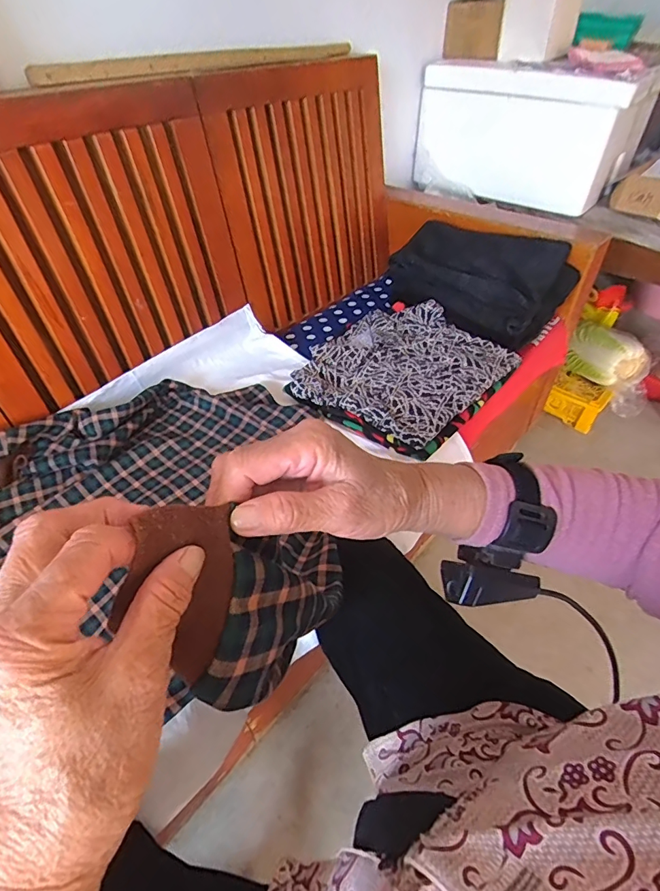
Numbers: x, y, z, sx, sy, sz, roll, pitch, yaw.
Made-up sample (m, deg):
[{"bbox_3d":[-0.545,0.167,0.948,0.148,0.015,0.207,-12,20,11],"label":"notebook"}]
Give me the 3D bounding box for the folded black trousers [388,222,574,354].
[{"bbox_3d":[0.327,-0.368,0.974,0.335,0.126,0.219,34,51,28],"label":"folded black trousers"}]

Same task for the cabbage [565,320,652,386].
[{"bbox_3d":[0.797,-0.253,1.291,0.211,0.118,0.125,30,49,25],"label":"cabbage"}]

